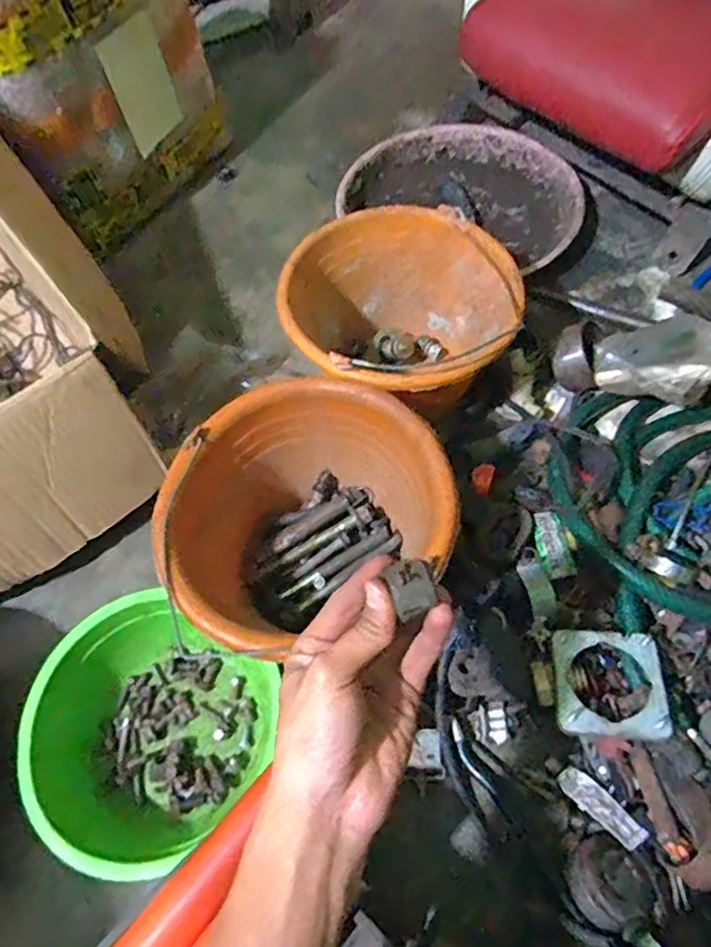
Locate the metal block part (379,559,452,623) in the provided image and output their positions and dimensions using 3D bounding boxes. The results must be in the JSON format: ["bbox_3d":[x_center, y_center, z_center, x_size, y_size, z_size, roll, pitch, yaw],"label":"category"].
[{"bbox_3d":[0.029,0.056,0.303,0.024,0.013,0.026,-27,62,-11],"label":"metal block part"}]

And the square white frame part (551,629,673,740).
[{"bbox_3d":[0.216,0.177,0.519,0.086,0.021,0.088,3,61,5],"label":"square white frame part"}]

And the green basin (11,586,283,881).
[{"bbox_3d":[-0.190,0.228,0.555,0.202,0.086,0.200,-2,61,3],"label":"green basin"}]

